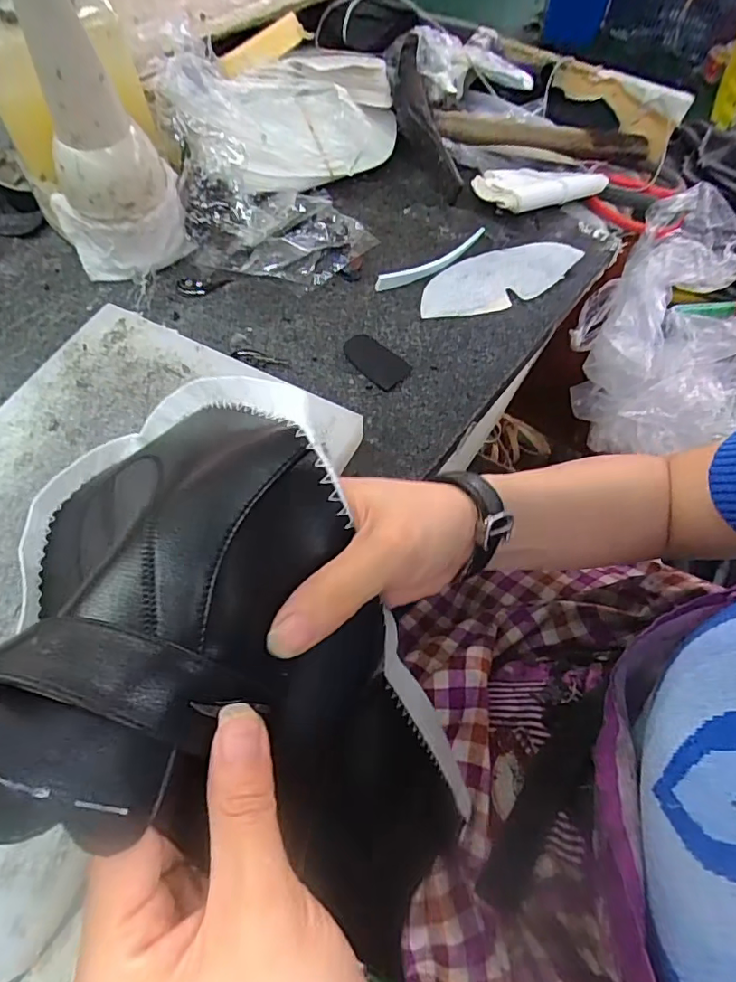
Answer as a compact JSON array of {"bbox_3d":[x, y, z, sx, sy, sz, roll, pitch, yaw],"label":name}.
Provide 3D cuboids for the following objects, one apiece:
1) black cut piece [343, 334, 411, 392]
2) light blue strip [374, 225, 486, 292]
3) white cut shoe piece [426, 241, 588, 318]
[{"bbox_3d":[0.005,-0.093,0.375,0.029,0.004,0.051,-41,74,-19],"label":"black cut piece"},{"bbox_3d":[0.054,-0.182,0.411,0.110,0.012,0.015,-33,71,-17],"label":"light blue strip"},{"bbox_3d":[0.102,-0.166,0.408,0.141,0.005,0.053,-22,69,-13],"label":"white cut shoe piece"}]

